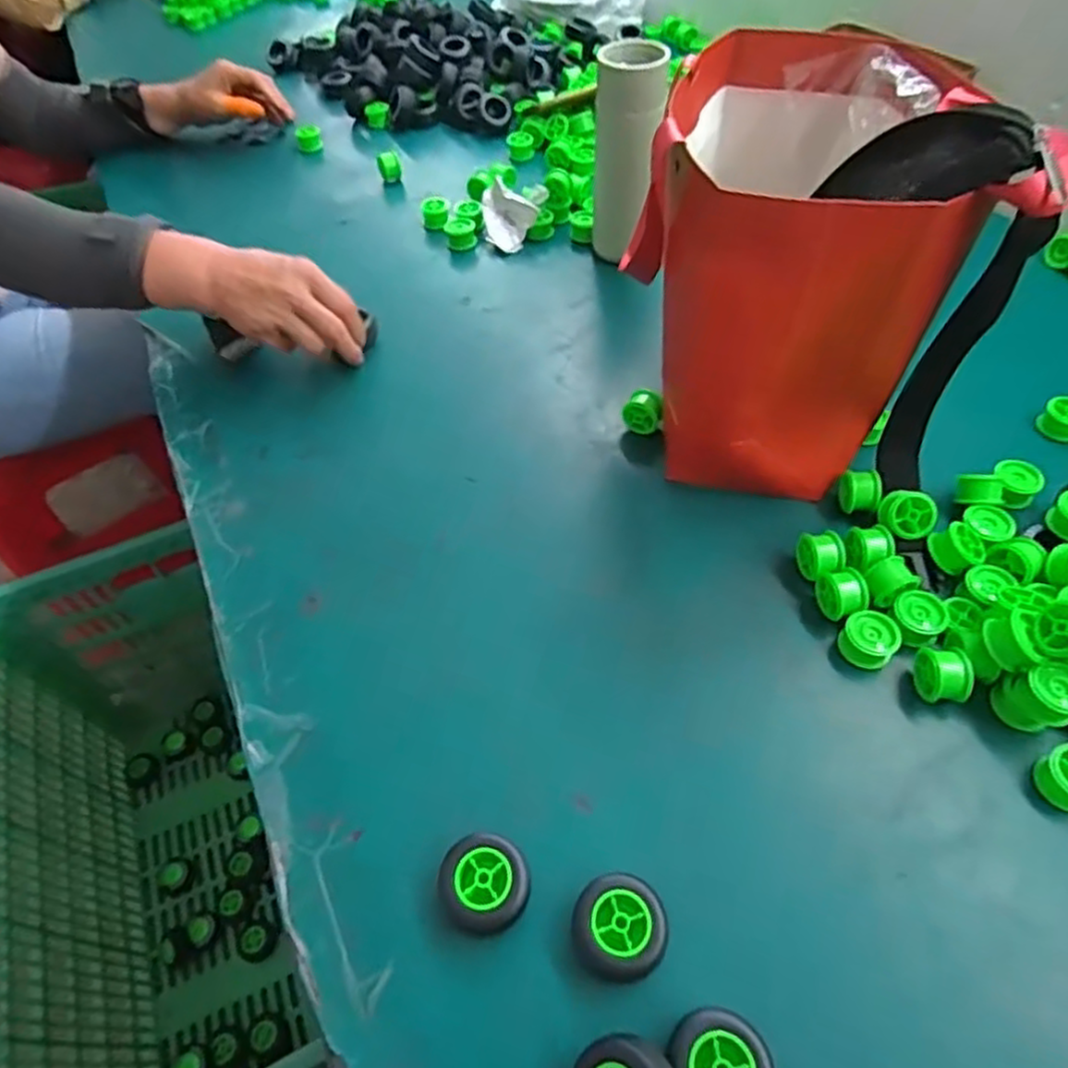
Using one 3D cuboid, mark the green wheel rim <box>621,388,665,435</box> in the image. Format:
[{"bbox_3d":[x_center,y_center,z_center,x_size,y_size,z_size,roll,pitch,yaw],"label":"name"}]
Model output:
[{"bbox_3d":[0.093,-0.105,0.603,0.028,0.031,0.029,23,56,19],"label":"green wheel rim"}]

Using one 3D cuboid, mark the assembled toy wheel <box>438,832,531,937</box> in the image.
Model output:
[{"bbox_3d":[-0.027,0.196,0.395,0.048,0.028,0.048,-2,52,3],"label":"assembled toy wheel"}]

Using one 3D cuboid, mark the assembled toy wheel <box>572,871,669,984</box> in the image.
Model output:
[{"bbox_3d":[0.046,0.211,0.379,0.048,0.022,0.048,-2,52,3],"label":"assembled toy wheel"}]

